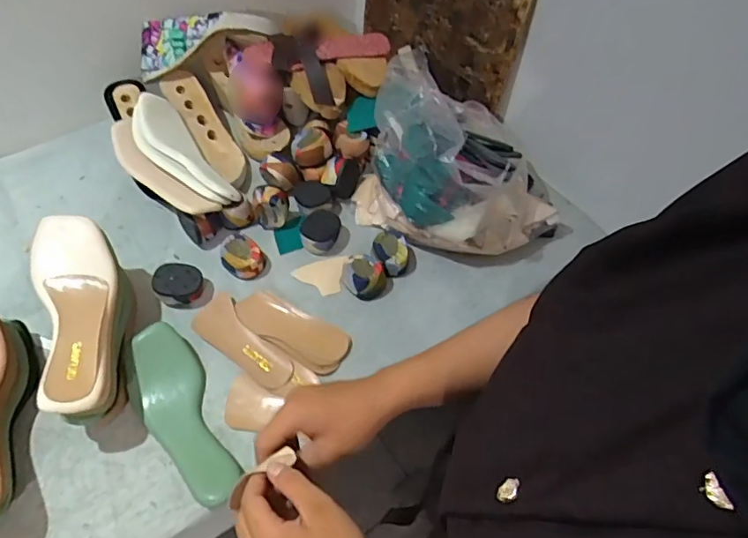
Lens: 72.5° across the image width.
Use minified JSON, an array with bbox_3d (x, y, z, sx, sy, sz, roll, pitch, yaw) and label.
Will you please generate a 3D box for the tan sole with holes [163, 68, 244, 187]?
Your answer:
[{"bbox_3d":[-0.269,-0.228,0.832,0.063,0.029,0.211,-31,85,-23],"label":"tan sole with holes"}]

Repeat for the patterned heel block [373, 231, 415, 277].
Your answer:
[{"bbox_3d":[0.026,-0.022,0.723,0.063,0.036,0.059,3,52,0],"label":"patterned heel block"}]

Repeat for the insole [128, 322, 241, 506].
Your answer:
[{"bbox_3d":[-0.222,0.163,0.587,0.070,0.044,0.224,-23,56,-19],"label":"insole"}]

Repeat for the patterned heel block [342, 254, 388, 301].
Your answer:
[{"bbox_3d":[-0.014,0.009,0.704,0.063,0.037,0.051,38,60,25],"label":"patterned heel block"}]

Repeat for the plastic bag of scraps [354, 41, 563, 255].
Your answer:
[{"bbox_3d":[0.125,-0.152,0.736,0.293,0.198,0.210,19,56,11],"label":"plastic bag of scraps"}]

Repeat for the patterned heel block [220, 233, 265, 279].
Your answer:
[{"bbox_3d":[-0.184,-0.017,0.714,0.062,0.038,0.048,31,57,21],"label":"patterned heel block"}]

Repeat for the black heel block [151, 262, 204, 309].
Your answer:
[{"bbox_3d":[-0.262,0.020,0.686,0.062,0.038,0.052,-12,53,-12],"label":"black heel block"}]

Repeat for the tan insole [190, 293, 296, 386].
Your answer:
[{"bbox_3d":[-0.170,0.094,0.650,0.155,0.015,0.059,39,60,25],"label":"tan insole"}]

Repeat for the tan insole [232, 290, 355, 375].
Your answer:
[{"bbox_3d":[-0.107,0.077,0.665,0.156,0.015,0.063,26,55,17],"label":"tan insole"}]

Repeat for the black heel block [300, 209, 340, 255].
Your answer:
[{"bbox_3d":[-0.078,-0.056,0.746,0.055,0.048,0.058,-2,55,-3],"label":"black heel block"}]

